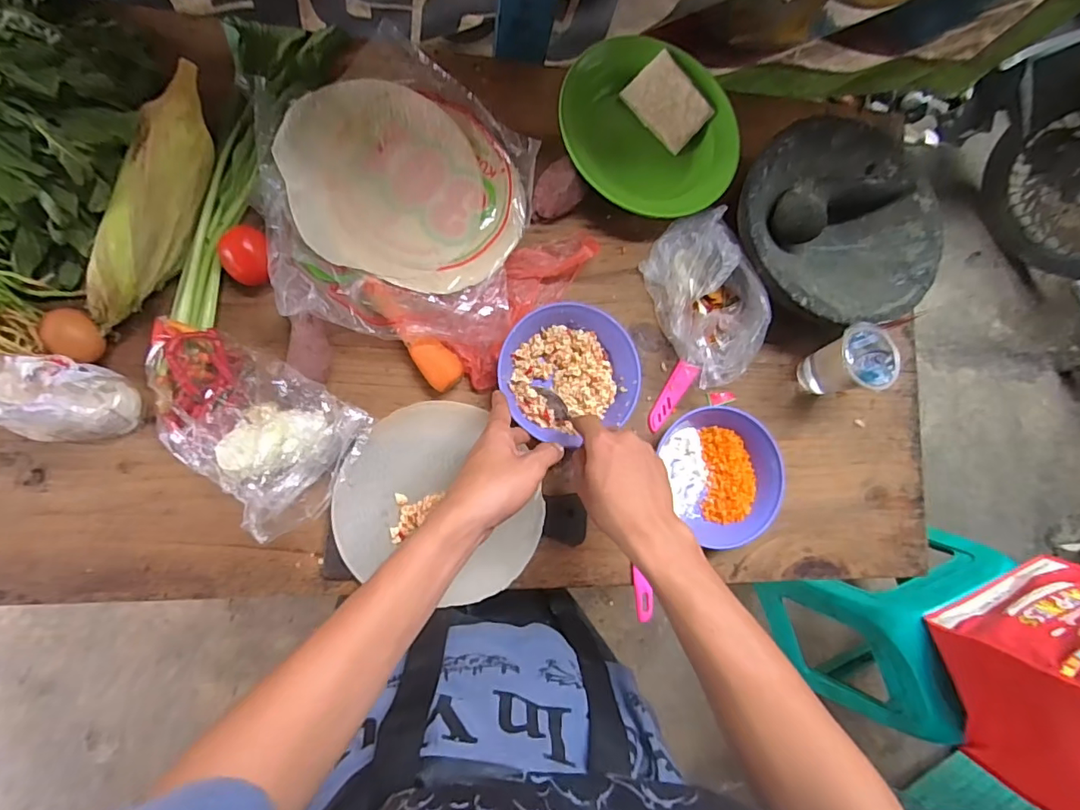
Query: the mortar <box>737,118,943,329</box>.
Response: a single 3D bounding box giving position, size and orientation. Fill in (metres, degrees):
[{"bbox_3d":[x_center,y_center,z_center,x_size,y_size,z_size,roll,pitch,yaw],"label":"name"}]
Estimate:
[{"bbox_3d":[0.345,-0.212,0.607,0.252,0.067,0.239,-12,90,-9],"label":"mortar"}]

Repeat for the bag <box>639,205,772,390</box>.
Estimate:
[{"bbox_3d":[0.192,-0.124,0.592,0.108,0.066,0.184,-18,91,-9],"label":"bag"}]

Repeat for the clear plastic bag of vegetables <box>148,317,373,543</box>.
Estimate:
[{"bbox_3d":[-0.273,0.013,0.481,0.209,0.086,0.126,32,84,-6],"label":"clear plastic bag of vegetables"}]

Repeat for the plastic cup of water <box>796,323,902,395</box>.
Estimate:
[{"bbox_3d":[0.346,-0.050,0.601,0.065,0.085,0.069,0,88,-9],"label":"plastic cup of water"}]

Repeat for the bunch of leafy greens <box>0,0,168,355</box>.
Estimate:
[{"bbox_3d":[-0.467,-0.206,0.451,0.158,0.115,0.355,23,85,-7],"label":"bunch of leafy greens"}]

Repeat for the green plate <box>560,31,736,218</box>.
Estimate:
[{"bbox_3d":[0.130,-0.314,0.619,0.228,0.062,0.204,-32,96,-21],"label":"green plate"}]

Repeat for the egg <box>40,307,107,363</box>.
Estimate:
[{"bbox_3d":[-0.425,-0.064,0.489,0.041,0.041,0.042,19,86,-8],"label":"egg"}]

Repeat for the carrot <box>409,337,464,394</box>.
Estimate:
[{"bbox_3d":[-0.107,-0.043,0.548,0.038,0.034,0.057,-41,94,-8],"label":"carrot"}]

